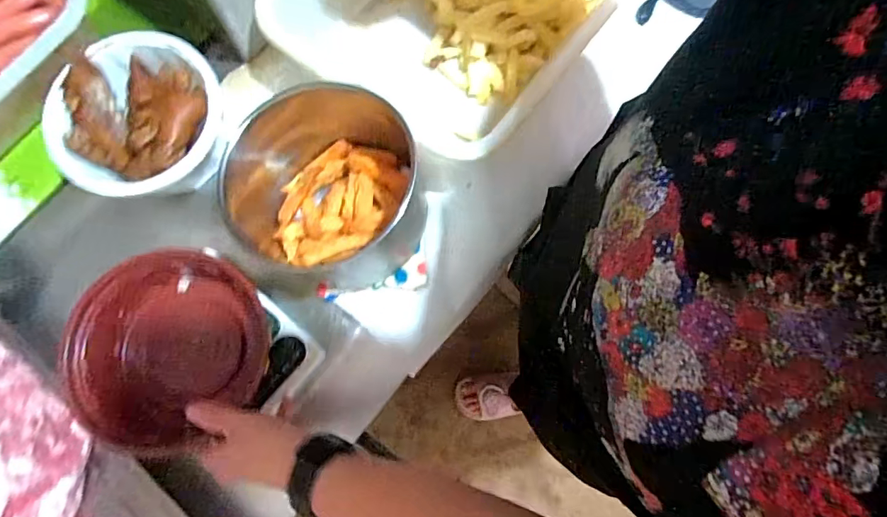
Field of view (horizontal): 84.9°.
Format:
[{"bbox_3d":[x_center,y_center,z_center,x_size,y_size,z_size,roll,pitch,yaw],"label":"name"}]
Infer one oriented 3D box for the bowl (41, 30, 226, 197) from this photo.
[{"bbox_3d":[-0.307,-0.138,0.501,0.147,0.076,0.161,0,78,0],"label":"bowl"}]

